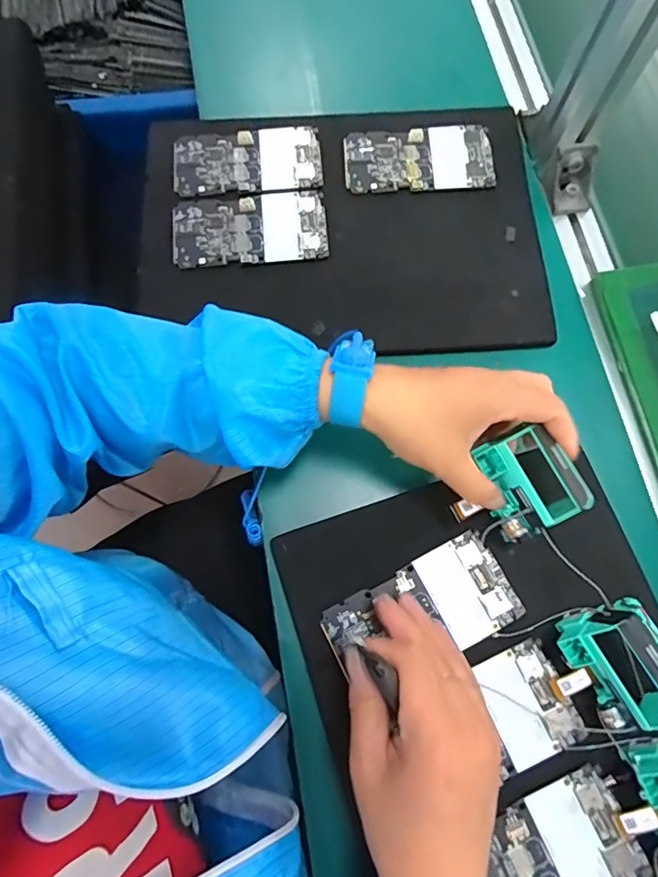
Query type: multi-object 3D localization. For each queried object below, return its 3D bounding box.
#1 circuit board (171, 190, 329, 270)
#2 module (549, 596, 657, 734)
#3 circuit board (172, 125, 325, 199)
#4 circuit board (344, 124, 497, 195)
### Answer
[{"bbox_3d":[-0.068,-0.183,0.424,0.131,0.008,0.068,-4,75,-3],"label":"circuit board"},{"bbox_3d":[0.177,0.145,0.303,0.058,0.051,0.067,-26,78,-8],"label":"module"},{"bbox_3d":[-0.073,-0.250,0.440,0.131,0.006,0.070,-4,75,-3],"label":"circuit board"},{"bbox_3d":[0.081,-0.253,0.441,0.131,0.005,0.066,-2,77,1],"label":"circuit board"}]

